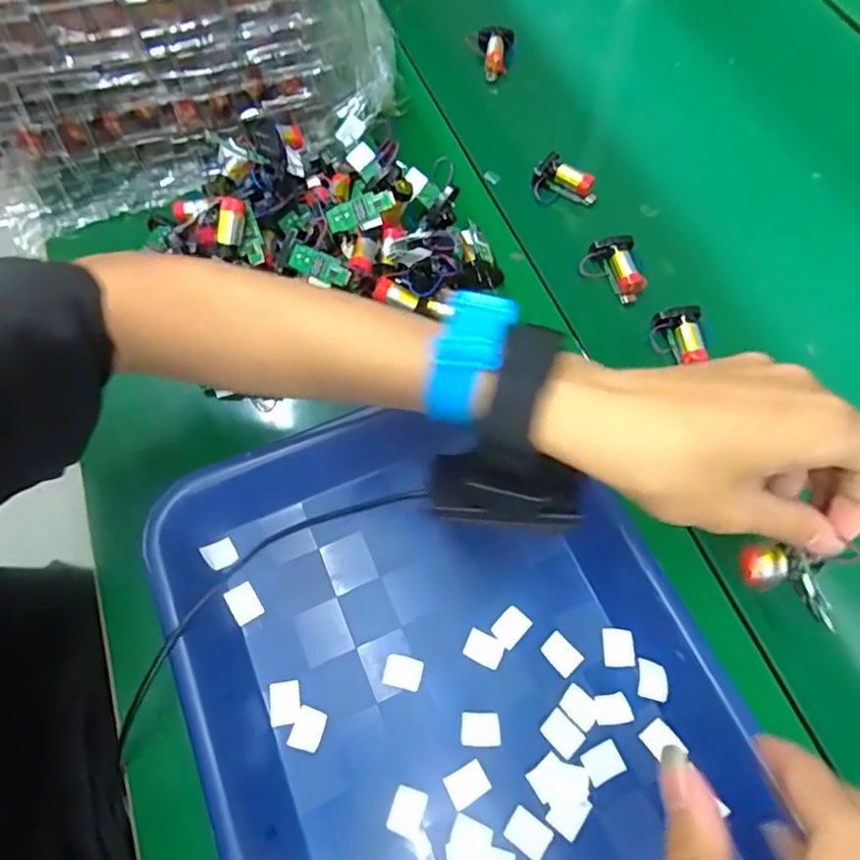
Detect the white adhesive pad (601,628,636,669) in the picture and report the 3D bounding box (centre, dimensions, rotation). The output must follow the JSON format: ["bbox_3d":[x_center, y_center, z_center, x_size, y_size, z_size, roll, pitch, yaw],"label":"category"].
[{"bbox_3d":[0.105,0.121,0.329,0.016,0.004,0.020,2,65,0],"label":"white adhesive pad"}]

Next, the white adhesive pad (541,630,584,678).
[{"bbox_3d":[0.073,0.124,0.329,0.016,0.004,0.021,-38,71,-16],"label":"white adhesive pad"}]

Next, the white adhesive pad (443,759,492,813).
[{"bbox_3d":[0.019,0.180,0.301,0.021,0.004,0.016,-26,68,-12],"label":"white adhesive pad"}]

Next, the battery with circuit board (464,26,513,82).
[{"bbox_3d":[0.055,-0.350,0.549,0.044,0.024,0.048,4,67,2],"label":"battery with circuit board"}]

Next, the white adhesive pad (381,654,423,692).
[{"bbox_3d":[-0.015,0.132,0.323,0.020,0.004,0.017,11,66,4],"label":"white adhesive pad"}]

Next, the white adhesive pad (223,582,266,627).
[{"bbox_3d":[-0.106,0.099,0.338,0.016,0.004,0.021,-29,80,-18],"label":"white adhesive pad"}]

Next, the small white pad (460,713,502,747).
[{"bbox_3d":[0.027,0.158,0.312,0.021,0.004,0.016,1,65,0],"label":"small white pad"}]

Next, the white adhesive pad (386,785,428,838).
[{"bbox_3d":[-0.011,0.190,0.295,0.017,0.004,0.020,18,66,7],"label":"white adhesive pad"}]

